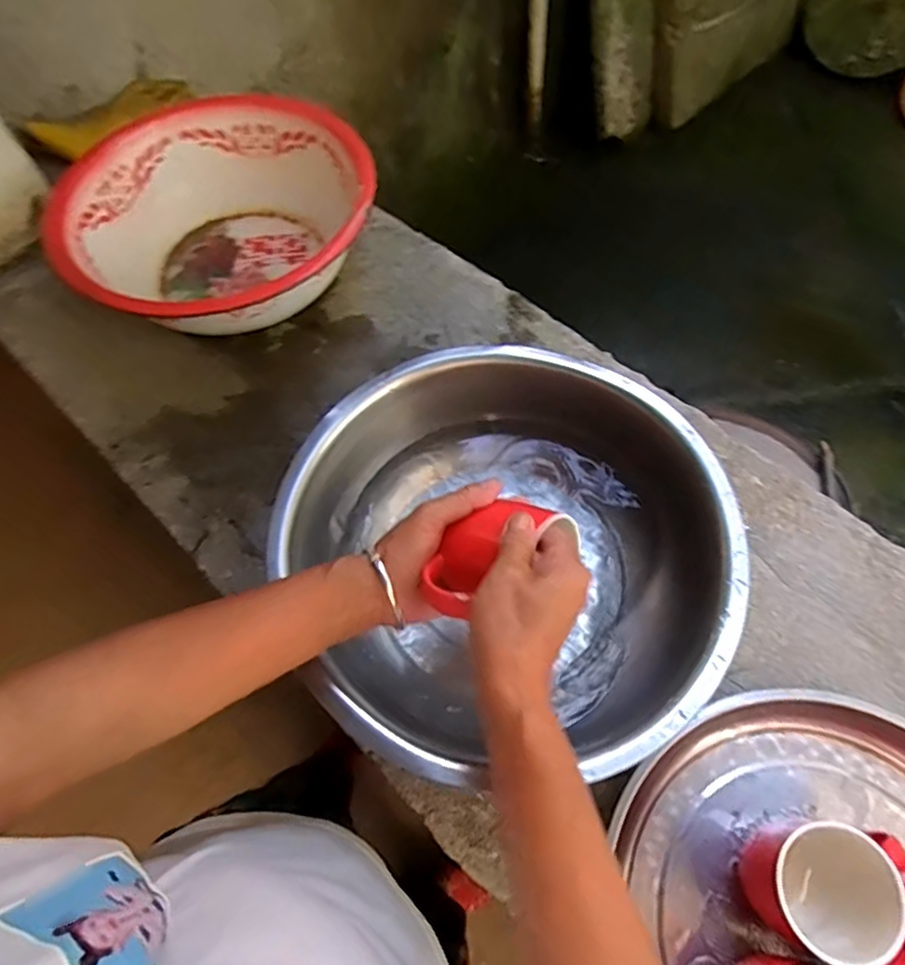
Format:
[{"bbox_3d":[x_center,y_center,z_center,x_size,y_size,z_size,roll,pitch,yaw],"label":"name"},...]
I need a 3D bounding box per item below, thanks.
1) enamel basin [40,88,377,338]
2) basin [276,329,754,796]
[{"bbox_3d":[-0.271,-0.306,0.720,0.332,0.120,0.368,-36,69,-14],"label":"enamel basin"},{"bbox_3d":[0.043,0.054,0.529,0.348,0.133,0.329,-1,65,2],"label":"basin"}]

